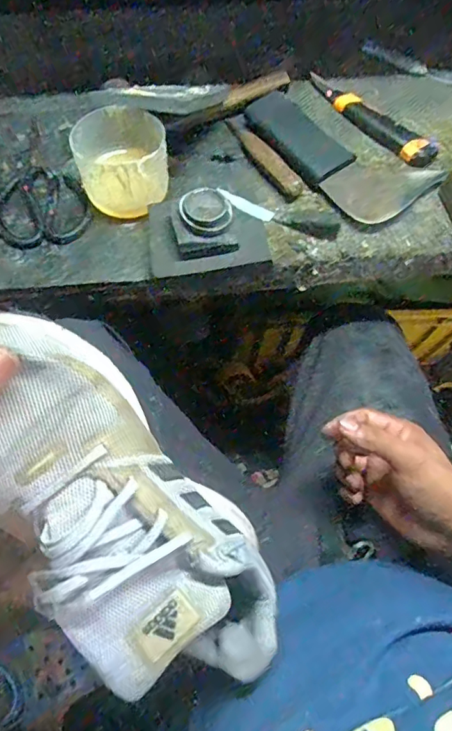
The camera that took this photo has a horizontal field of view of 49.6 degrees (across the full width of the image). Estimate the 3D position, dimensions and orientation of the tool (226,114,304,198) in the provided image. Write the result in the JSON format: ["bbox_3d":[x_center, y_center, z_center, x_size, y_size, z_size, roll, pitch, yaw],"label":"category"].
[{"bbox_3d":[0.043,-0.239,0.554,0.022,0.022,0.135,-28,72,-13],"label":"tool"}]

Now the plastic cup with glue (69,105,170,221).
[{"bbox_3d":[-0.105,-0.210,0.506,0.096,0.088,0.083,-13,69,-8],"label":"plastic cup with glue"}]

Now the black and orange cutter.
[{"bbox_3d":[0.166,-0.292,0.570,0.184,0.024,0.039,43,72,13],"label":"black and orange cutter"}]

